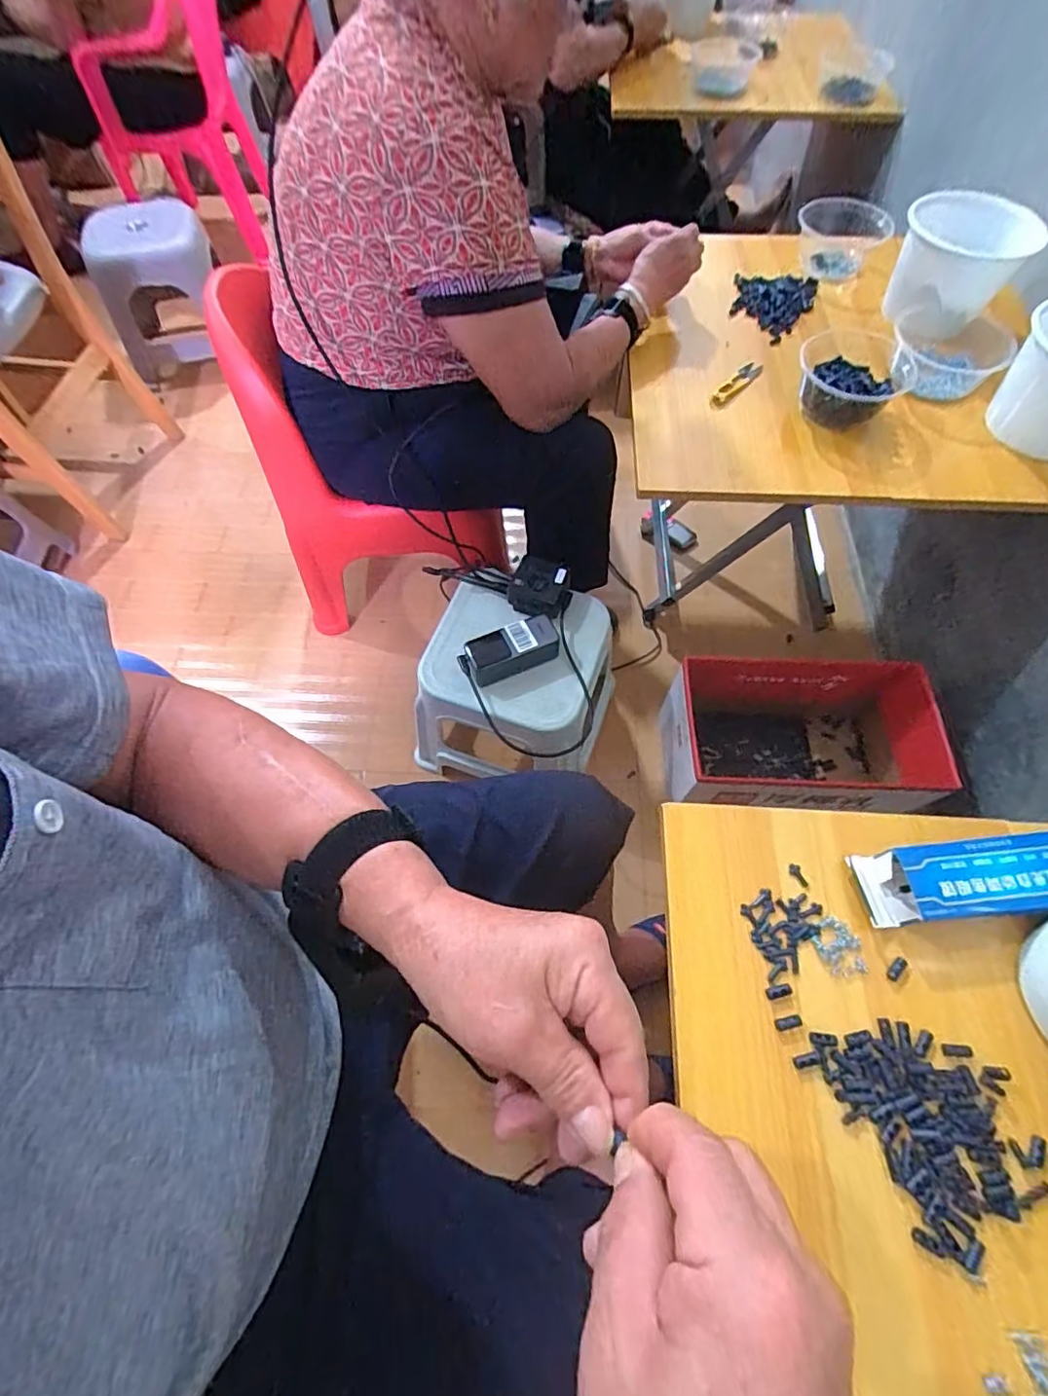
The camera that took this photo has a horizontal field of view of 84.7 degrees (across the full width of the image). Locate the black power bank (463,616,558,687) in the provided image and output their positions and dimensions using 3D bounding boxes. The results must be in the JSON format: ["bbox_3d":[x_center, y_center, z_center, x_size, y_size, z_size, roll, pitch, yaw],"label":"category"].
[{"bbox_3d":[-0.015,-0.070,0.833,0.132,0.047,0.057,-19,63,-7],"label":"black power bank"}]

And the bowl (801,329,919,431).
[{"bbox_3d":[0.413,-0.401,0.727,0.129,0.058,0.130,-1,63,3],"label":"bowl"}]

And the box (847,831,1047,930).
[{"bbox_3d":[0.358,0.143,0.456,0.180,0.031,0.056,-5,63,-3],"label":"box"}]

